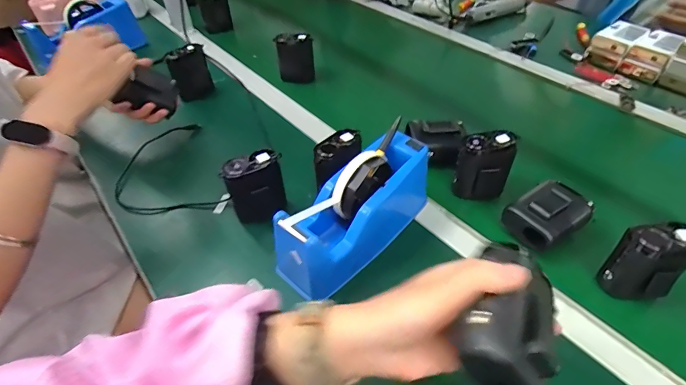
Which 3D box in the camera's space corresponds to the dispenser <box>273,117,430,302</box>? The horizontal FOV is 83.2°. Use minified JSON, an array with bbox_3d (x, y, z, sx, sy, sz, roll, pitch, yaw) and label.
[{"bbox_3d":[0.018,0.015,0.432,0.068,0.102,0.192,32,53,31],"label":"dispenser"}]

